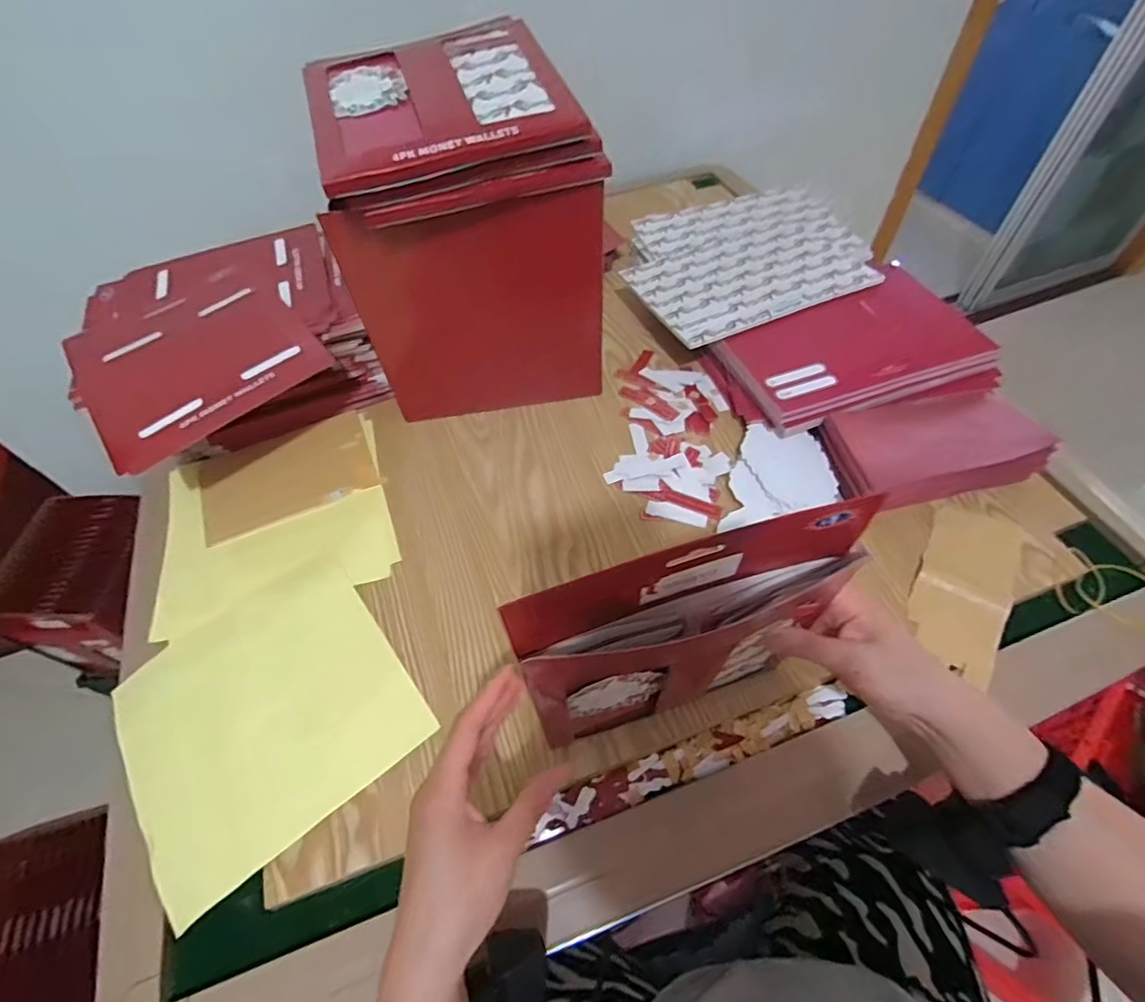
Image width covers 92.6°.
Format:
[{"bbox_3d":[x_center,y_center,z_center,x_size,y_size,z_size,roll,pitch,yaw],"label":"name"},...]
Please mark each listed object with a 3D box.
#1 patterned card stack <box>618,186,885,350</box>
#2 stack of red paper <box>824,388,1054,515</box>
[{"bbox_3d":[0.213,-0.300,0.669,0.289,0.010,0.256,-17,53,-6],"label":"patterned card stack"},{"bbox_3d":[0.339,-0.054,0.522,0.175,0.044,0.099,-12,56,-6],"label":"stack of red paper"}]

